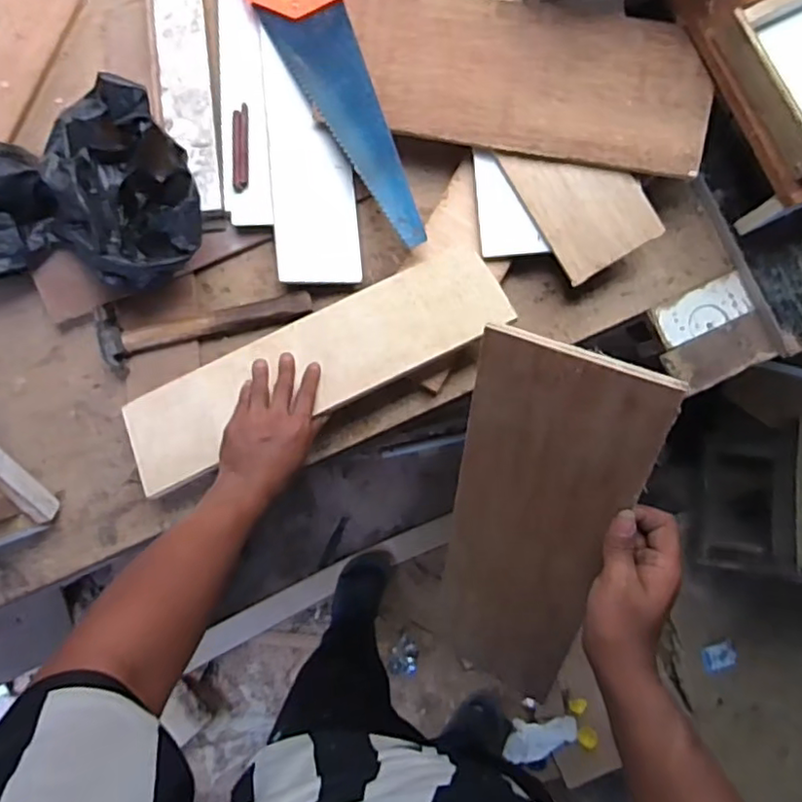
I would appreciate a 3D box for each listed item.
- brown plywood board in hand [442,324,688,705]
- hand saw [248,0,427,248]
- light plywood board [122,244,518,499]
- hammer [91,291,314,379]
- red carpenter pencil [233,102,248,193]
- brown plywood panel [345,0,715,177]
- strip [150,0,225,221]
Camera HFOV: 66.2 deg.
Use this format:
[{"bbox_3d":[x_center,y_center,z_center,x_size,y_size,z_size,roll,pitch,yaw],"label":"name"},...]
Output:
[{"bbox_3d":[0.115,0.138,0.580,0.146,0.443,0.009,23,42,21],"label":"brown plywood board in hand"},{"bbox_3d":[-0.090,-0.374,0.734,0.116,0.033,0.424,-17,82,-7],"label":"hand saw"},{"bbox_3d":[-0.098,-0.044,0.714,0.451,0.022,0.136,-27,65,-3],"label":"light plywood board"},{"bbox_3d":[-0.237,-0.086,0.747,0.249,0.030,0.084,-6,81,-6],"label":"hammer"},{"bbox_3d":[-0.194,-0.308,0.748,0.019,0.010,0.105,-1,81,-5],"label":"red carpenter pencil"},{"bbox_3d":[0.146,-0.387,0.727,0.422,0.016,0.181,9,87,2],"label":"brown plywood panel"},{"bbox_3d":[-0.275,-0.458,0.770,0.065,0.014,0.472,-6,82,-8],"label":"strip"}]

